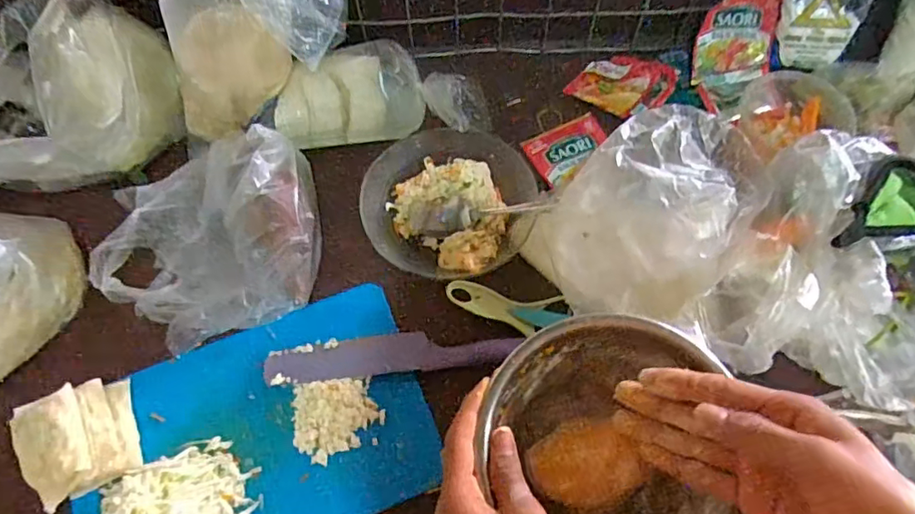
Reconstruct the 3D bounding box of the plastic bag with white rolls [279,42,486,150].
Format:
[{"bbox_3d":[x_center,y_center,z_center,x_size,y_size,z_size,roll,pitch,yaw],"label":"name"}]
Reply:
[{"bbox_3d":[-0.078,-0.169,0.586,0.209,0.064,0.077,-6,64,-1],"label":"plastic bag with white rolls"}]

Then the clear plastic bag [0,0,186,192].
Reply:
[{"bbox_3d":[-0.355,-0.132,0.528,0.144,0.136,0.198,-6,64,-1],"label":"clear plastic bag"}]

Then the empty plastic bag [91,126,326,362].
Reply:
[{"bbox_3d":[-0.218,-0.017,0.509,0.204,0.070,0.169,-27,66,-11],"label":"empty plastic bag"}]

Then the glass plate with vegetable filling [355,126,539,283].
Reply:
[{"bbox_3d":[-0.005,-0.055,0.543,0.157,0.046,0.149,-1,64,2],"label":"glass plate with vegetable filling"}]

